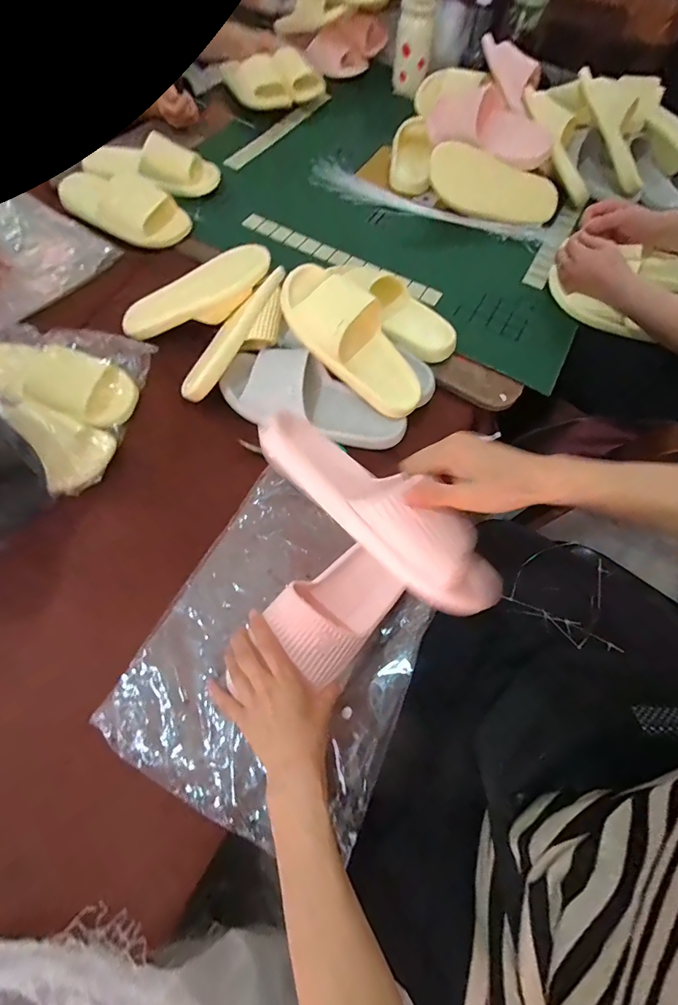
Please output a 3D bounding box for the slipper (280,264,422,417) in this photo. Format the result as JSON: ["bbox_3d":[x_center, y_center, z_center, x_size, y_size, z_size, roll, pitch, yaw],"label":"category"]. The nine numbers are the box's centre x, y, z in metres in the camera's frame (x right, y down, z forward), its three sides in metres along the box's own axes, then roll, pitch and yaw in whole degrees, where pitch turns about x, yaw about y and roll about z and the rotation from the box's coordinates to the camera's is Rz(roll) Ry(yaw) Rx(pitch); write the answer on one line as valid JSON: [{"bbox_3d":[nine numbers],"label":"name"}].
[{"bbox_3d":[0.025,-0.227,0.598,0.244,0.061,0.099,46,70,-8],"label":"slipper"}]

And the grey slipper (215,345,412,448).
[{"bbox_3d":[-0.044,-0.144,0.607,0.272,0.065,0.122,30,67,11],"label":"grey slipper"}]

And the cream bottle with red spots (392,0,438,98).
[{"bbox_3d":[0.180,-1.101,1.011,0.085,0.197,0.080,8,36,1],"label":"cream bottle with red spots"}]

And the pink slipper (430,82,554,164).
[{"bbox_3d":[0.296,-0.739,0.851,0.092,0.103,0.246,-40,73,-18],"label":"pink slipper"}]

